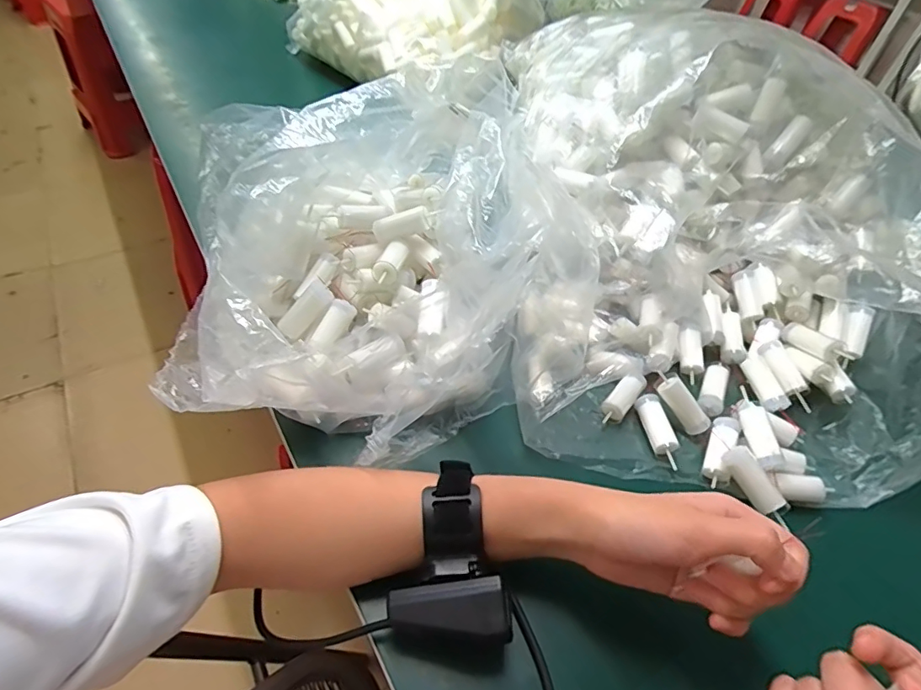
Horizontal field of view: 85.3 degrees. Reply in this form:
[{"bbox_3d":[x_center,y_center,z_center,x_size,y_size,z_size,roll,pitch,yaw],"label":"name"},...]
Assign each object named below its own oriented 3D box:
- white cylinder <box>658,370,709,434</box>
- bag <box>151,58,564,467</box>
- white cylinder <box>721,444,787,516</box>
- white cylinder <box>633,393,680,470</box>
[{"bbox_3d":[0.186,0.049,0.422,0.023,0.025,0.055,-29,82,-27],"label":"white cylinder"},{"bbox_3d":[-0.051,-0.084,0.398,0.219,0.166,0.355,22,51,13],"label":"bag"},{"bbox_3d":[0.216,0.098,0.368,0.016,0.012,0.049,-14,52,-17],"label":"white cylinder"},{"bbox_3d":[0.164,0.070,0.411,0.022,0.014,0.063,-3,49,-8],"label":"white cylinder"}]

